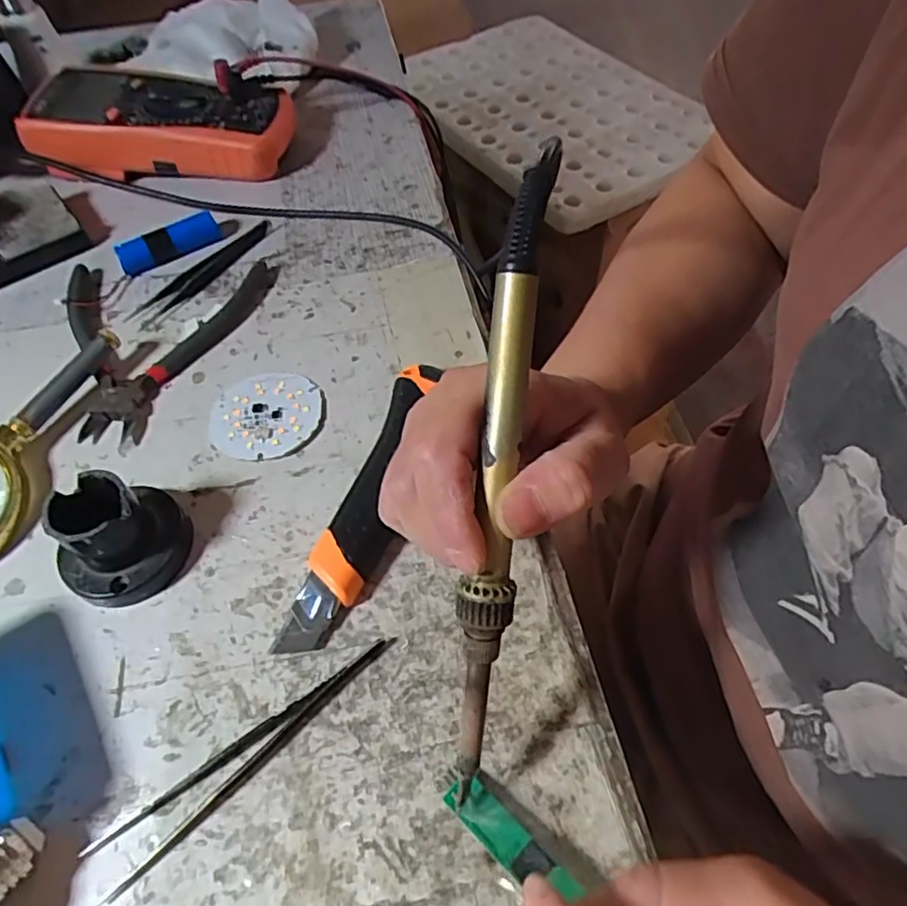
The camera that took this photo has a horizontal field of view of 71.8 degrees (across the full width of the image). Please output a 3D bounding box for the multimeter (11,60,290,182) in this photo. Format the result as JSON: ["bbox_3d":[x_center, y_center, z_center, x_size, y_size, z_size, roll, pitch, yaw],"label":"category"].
[{"bbox_3d":[-0.214,-0.243,0.467,0.178,0.049,0.083,-3,56,1],"label":"multimeter"}]

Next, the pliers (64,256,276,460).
[{"bbox_3d":[-0.200,-0.081,0.382,0.128,0.011,0.154,19,59,15],"label":"pliers"}]

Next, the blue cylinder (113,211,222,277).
[{"bbox_3d":[-0.187,-0.140,0.412,0.065,0.021,0.014,-33,61,-18],"label":"blue cylinder"}]

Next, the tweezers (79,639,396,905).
[{"bbox_3d":[-0.078,0.118,0.247,0.130,0.007,0.020,-33,61,-18],"label":"tweezers"}]

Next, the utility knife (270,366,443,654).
[{"bbox_3d":[-0.038,0.021,0.302,0.037,0.021,0.156,18,59,14],"label":"utility knife"}]

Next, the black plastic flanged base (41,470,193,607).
[{"bbox_3d":[-0.152,0.037,0.283,0.046,0.044,0.055,33,64,22],"label":"black plastic flanged base"}]

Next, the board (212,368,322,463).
[{"bbox_3d":[-0.102,-0.022,0.345,0.059,0.004,0.060,-8,56,-2],"label":"board"}]

